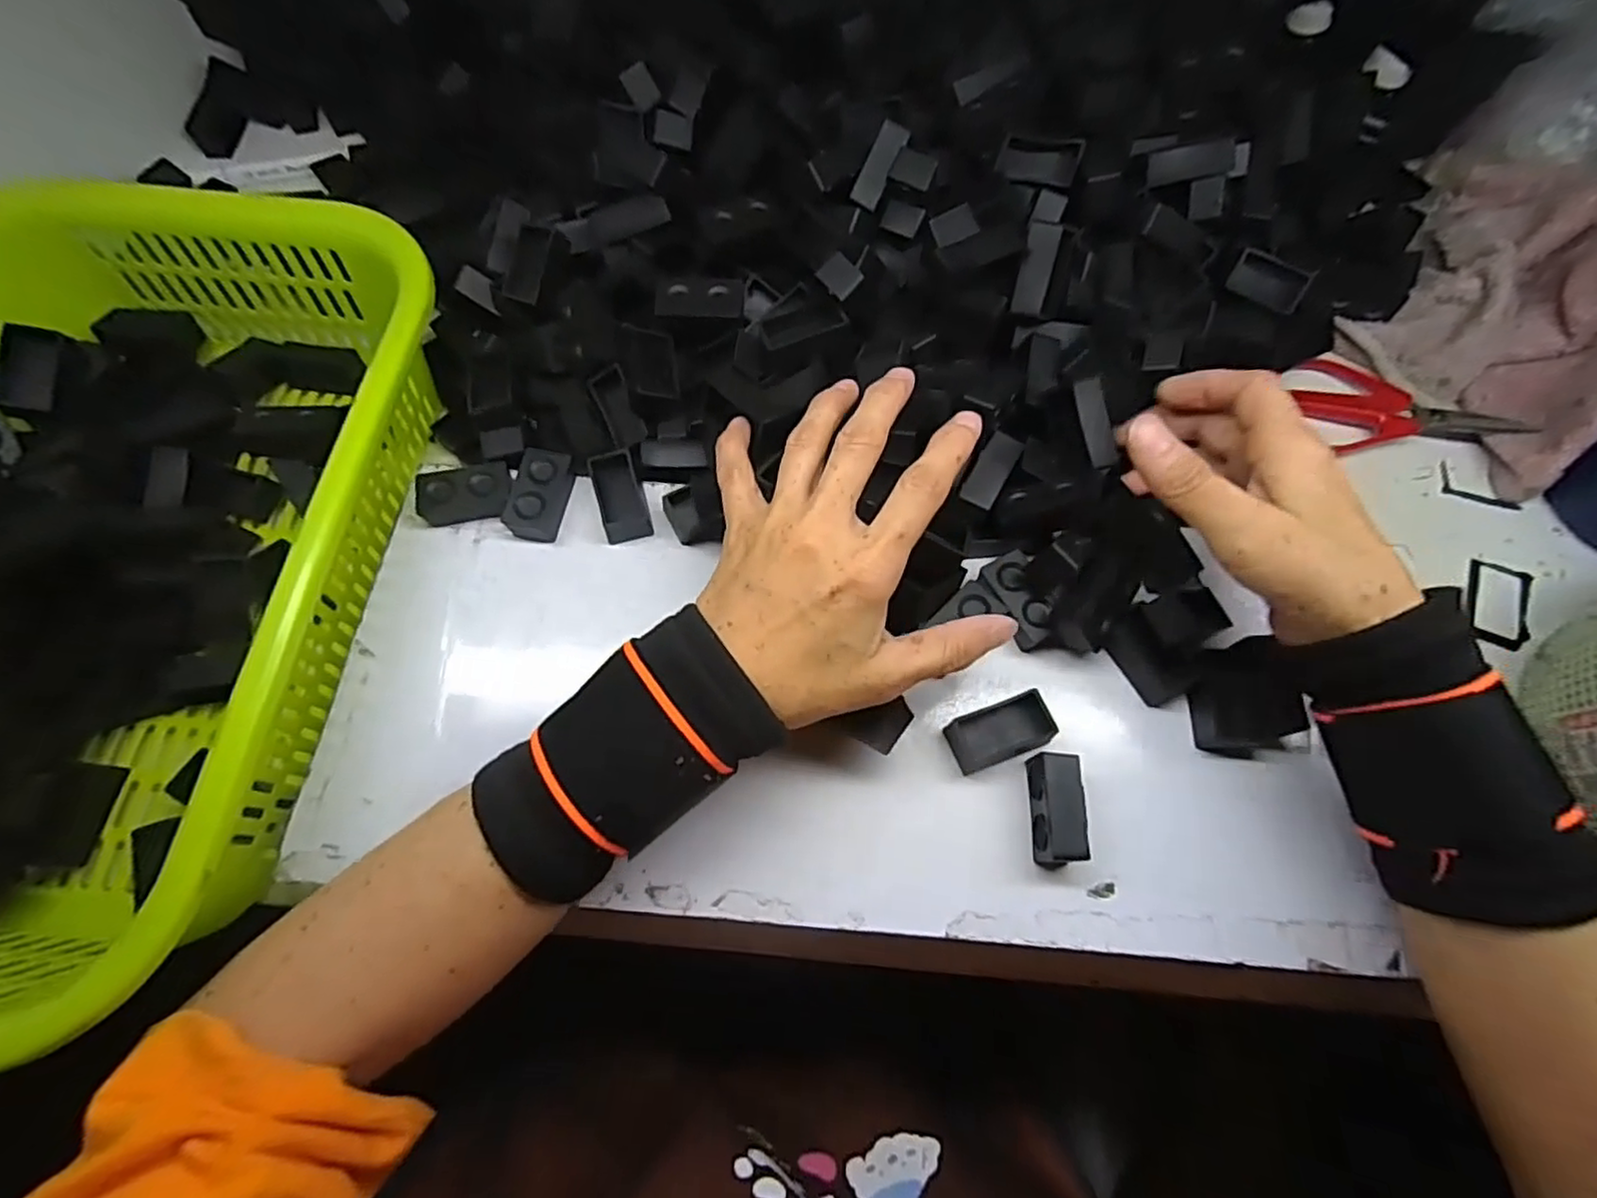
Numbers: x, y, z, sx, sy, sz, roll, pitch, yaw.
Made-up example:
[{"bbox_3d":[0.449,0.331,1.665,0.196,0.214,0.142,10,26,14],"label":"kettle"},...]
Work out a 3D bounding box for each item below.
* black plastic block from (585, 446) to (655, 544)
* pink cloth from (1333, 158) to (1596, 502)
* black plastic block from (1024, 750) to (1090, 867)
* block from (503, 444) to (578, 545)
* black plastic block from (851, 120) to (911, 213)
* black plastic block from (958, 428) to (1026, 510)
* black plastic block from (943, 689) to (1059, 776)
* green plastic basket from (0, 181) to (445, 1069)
[{"bbox_3d":[-0.088,-0.051,0.334,0.022,0.010,0.044,-15,87,-8],"label":"black plastic block"},{"bbox_3d":[0.426,-0.187,0.387,0.152,0.098,0.185,43,73,14],"label":"pink cloth"},{"bbox_3d":[0.106,0.087,0.281,0.016,0.023,0.043,3,68,-1],"label":"black plastic block"},{"bbox_3d":[-0.128,-0.051,0.334,0.024,0.016,0.043,7,68,1],"label":"block"},{"bbox_3d":[0.042,-0.226,0.354,0.016,0.004,0.039,34,115,11],"label":"black plastic block"},{"bbox_3d":[0.089,-0.058,0.314,0.016,0.010,0.041,29,70,9],"label":"black plastic block"},{"bbox_3d":[0.088,0.059,0.297,0.043,0.018,0.023,-19,70,-9],"label":"black plastic block"},{"bbox_3d":[-0.317,-0.018,0.306,0.264,0.088,0.353,4,68,0],"label":"green plastic basket"}]

